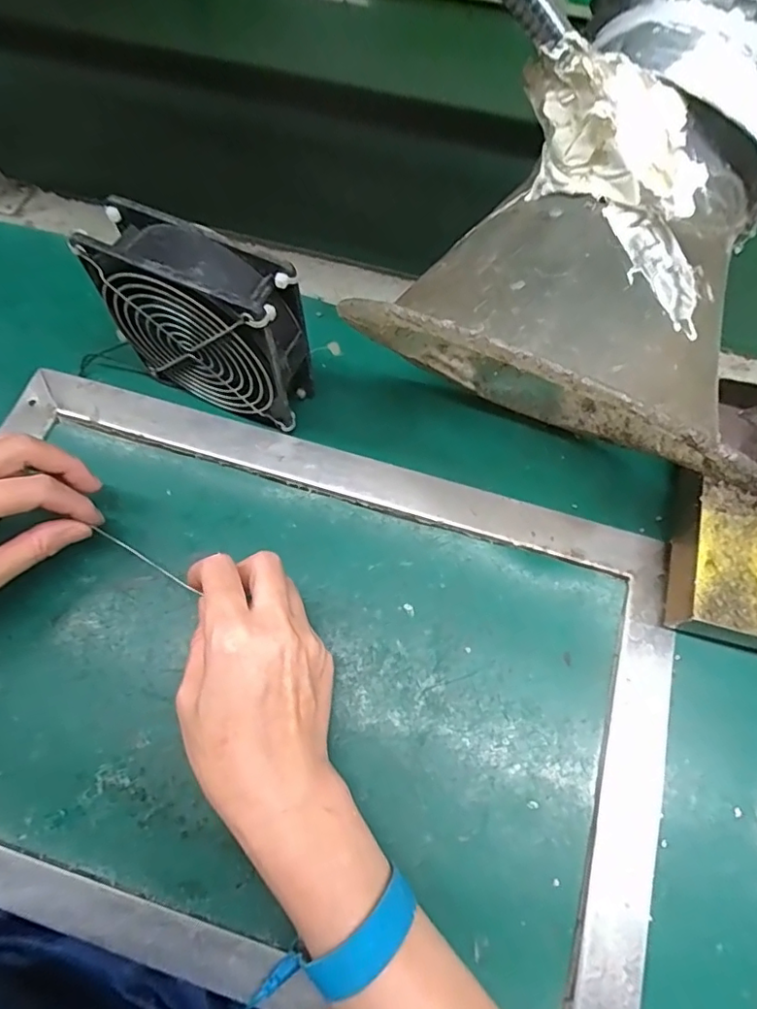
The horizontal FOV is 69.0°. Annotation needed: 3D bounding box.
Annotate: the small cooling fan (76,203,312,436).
[{"bbox_3d":[-0.105,-0.109,0.344,0.120,0.123,0.041,23,69,10],"label":"small cooling fan"}]

